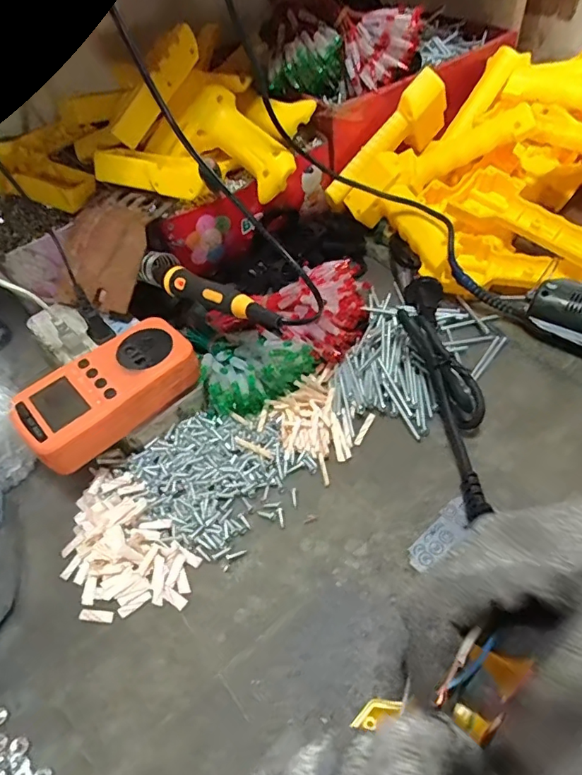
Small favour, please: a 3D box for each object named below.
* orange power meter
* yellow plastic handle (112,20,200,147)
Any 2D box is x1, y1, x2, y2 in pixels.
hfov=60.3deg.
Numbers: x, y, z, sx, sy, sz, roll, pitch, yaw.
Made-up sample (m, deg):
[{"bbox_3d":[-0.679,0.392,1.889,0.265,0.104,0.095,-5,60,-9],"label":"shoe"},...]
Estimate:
[{"bbox_3d":[-0.132,0.001,0.365,0.125,0.032,0.064,-36,56,-22],"label":"orange power meter"},{"bbox_3d":[-0.130,-0.285,0.475,0.115,0.033,0.009,-45,20,18],"label":"yellow plastic handle"}]

